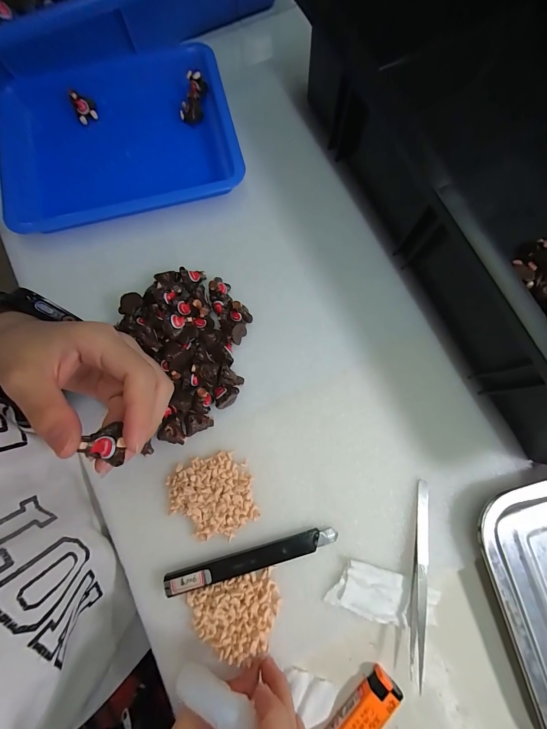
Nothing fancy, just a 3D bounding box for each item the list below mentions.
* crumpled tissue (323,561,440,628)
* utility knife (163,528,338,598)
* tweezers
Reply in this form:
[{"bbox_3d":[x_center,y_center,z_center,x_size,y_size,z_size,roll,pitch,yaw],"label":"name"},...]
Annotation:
[{"bbox_3d":[0.085,0.178,0.234,0.080,0.006,0.036,17,80,4],"label":"crumpled tissue"},{"bbox_3d":[-0.016,0.152,0.236,0.133,0.012,0.017,-15,79,-2],"label":"utility knife"},{"bbox_3d":[0.114,0.166,0.238,0.014,0.004,0.140,6,79,2],"label":"tweezers"}]

